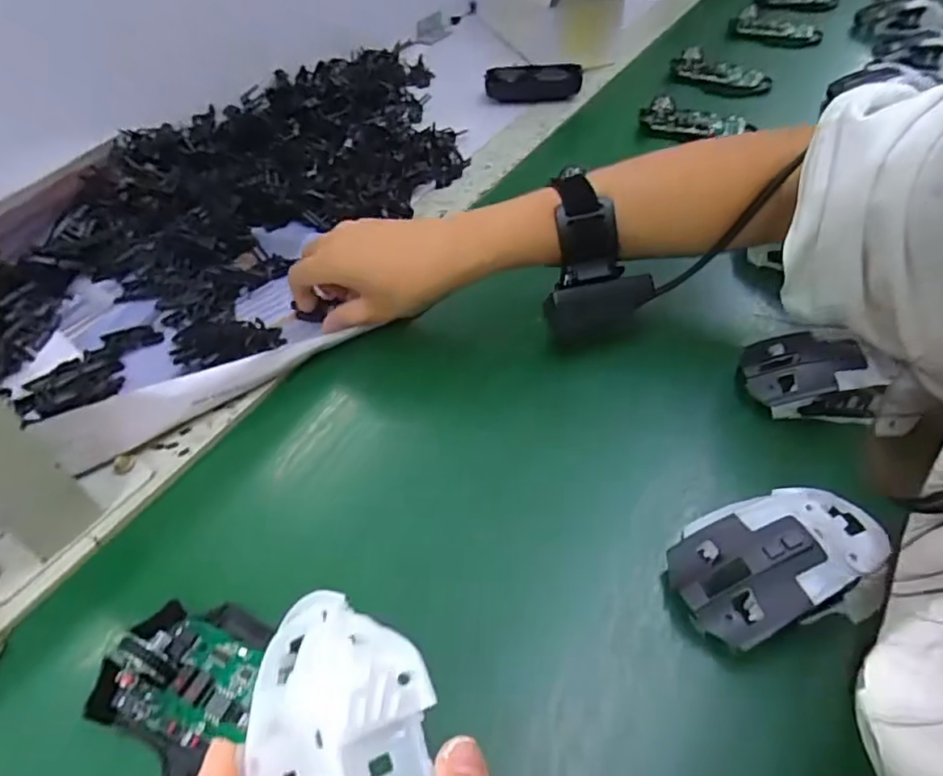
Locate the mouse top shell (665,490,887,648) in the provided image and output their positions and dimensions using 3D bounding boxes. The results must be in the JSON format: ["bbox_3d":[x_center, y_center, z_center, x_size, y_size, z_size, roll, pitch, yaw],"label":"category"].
[{"bbox_3d":[0.150,0.084,0.296,0.112,0.040,0.067,-12,51,-7],"label":"mouse top shell"}]

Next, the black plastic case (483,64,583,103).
[{"bbox_3d":[0.072,-0.351,0.709,0.109,0.031,0.042,-1,51,2],"label":"black plastic case"}]

